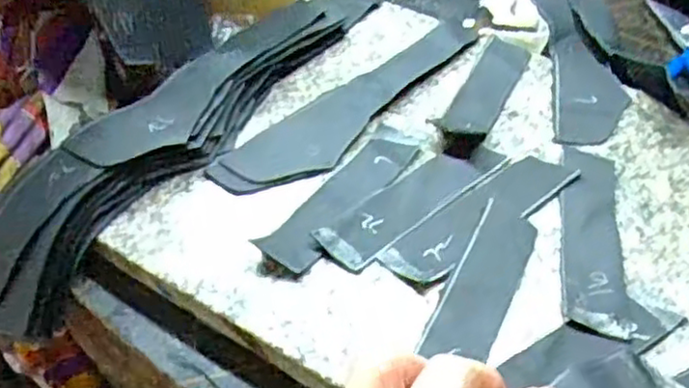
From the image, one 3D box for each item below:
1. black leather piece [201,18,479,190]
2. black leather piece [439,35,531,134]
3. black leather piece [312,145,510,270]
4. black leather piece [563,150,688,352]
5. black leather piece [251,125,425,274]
[{"bbox_3d":[0.010,-0.057,0.437,0.204,0.004,0.050,-36,53,-27],"label":"black leather piece"},{"bbox_3d":[0.091,-0.069,0.447,0.030,0.004,0.097,20,51,20],"label":"black leather piece"},{"bbox_3d":[0.038,0.002,0.383,0.119,0.004,0.030,-35,56,-27],"label":"black leather piece"},{"bbox_3d":[0.133,0.022,0.359,0.044,0.005,0.121,7,48,7],"label":"black leather piece"},{"bbox_3d":[0.000,-0.001,0.382,0.030,0.006,0.113,30,55,26],"label":"black leather piece"}]

